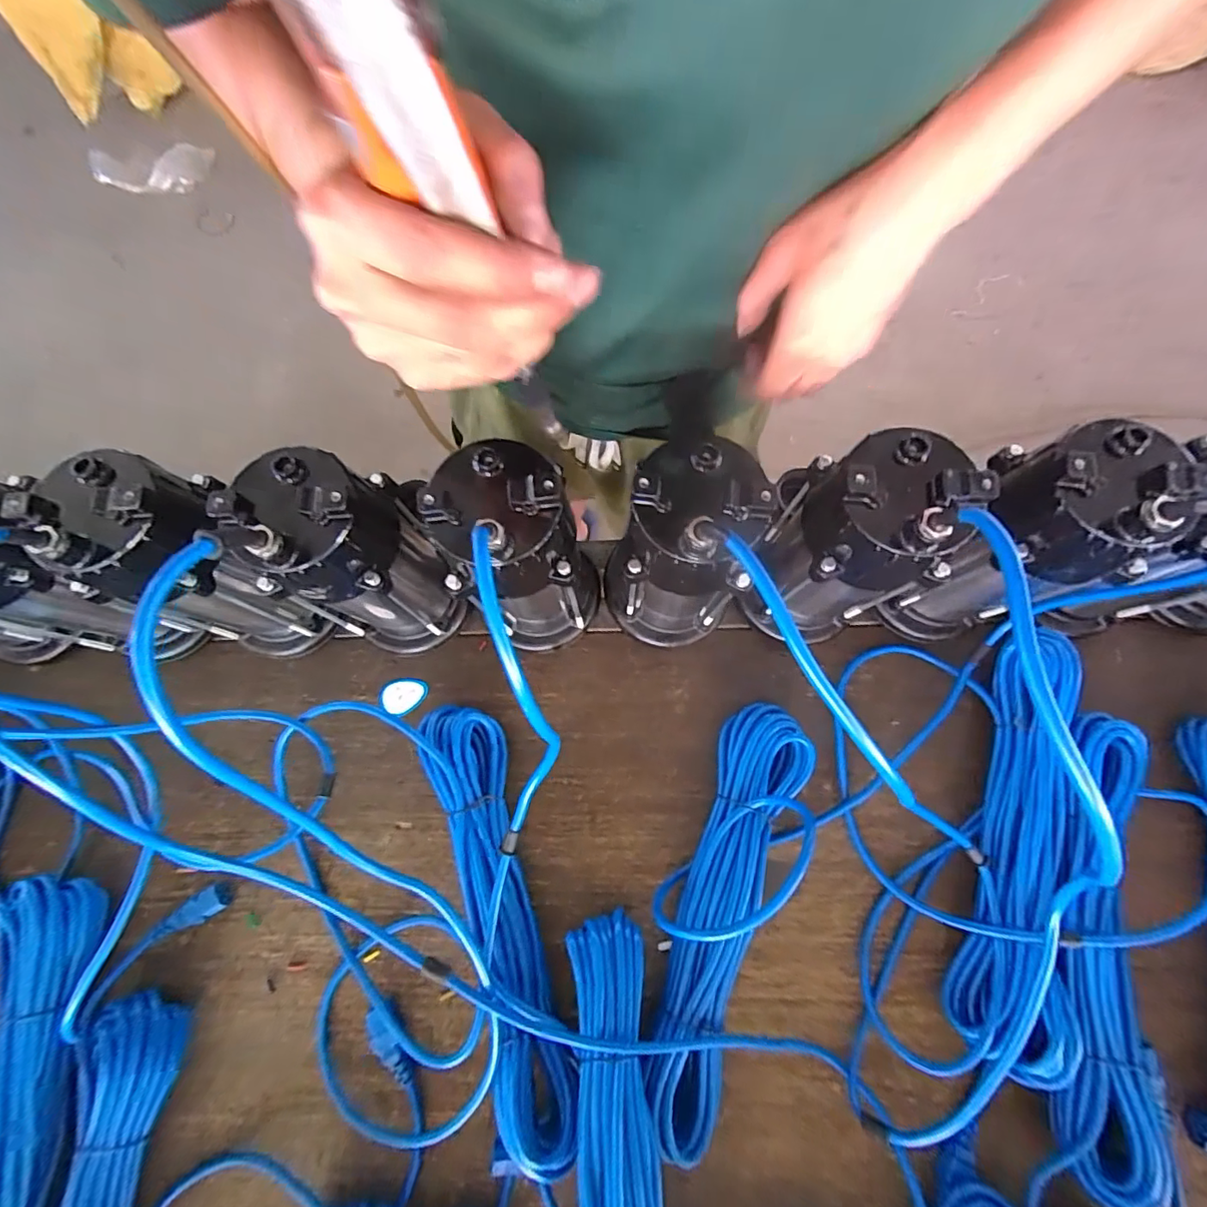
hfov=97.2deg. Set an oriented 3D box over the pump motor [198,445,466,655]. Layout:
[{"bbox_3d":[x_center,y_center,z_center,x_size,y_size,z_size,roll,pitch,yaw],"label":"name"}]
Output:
[{"bbox_3d":[-0.186,-0.025,0.425,0.089,0.249,0.097,26,78,7],"label":"pump motor"}]

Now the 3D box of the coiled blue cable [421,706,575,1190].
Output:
[{"bbox_3d":[-0.087,0.252,0.448,0.075,0.071,0.340,-18,76,-3],"label":"coiled blue cable"}]

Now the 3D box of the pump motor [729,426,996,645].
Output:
[{"bbox_3d":[0.174,-0.036,0.423,0.095,0.248,0.094,41,80,10],"label":"pump motor"}]

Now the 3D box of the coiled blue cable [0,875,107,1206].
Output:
[{"bbox_3d":[-0.459,0.404,0.425,0.069,0.047,0.345,-4,76,0],"label":"coiled blue cable"}]

